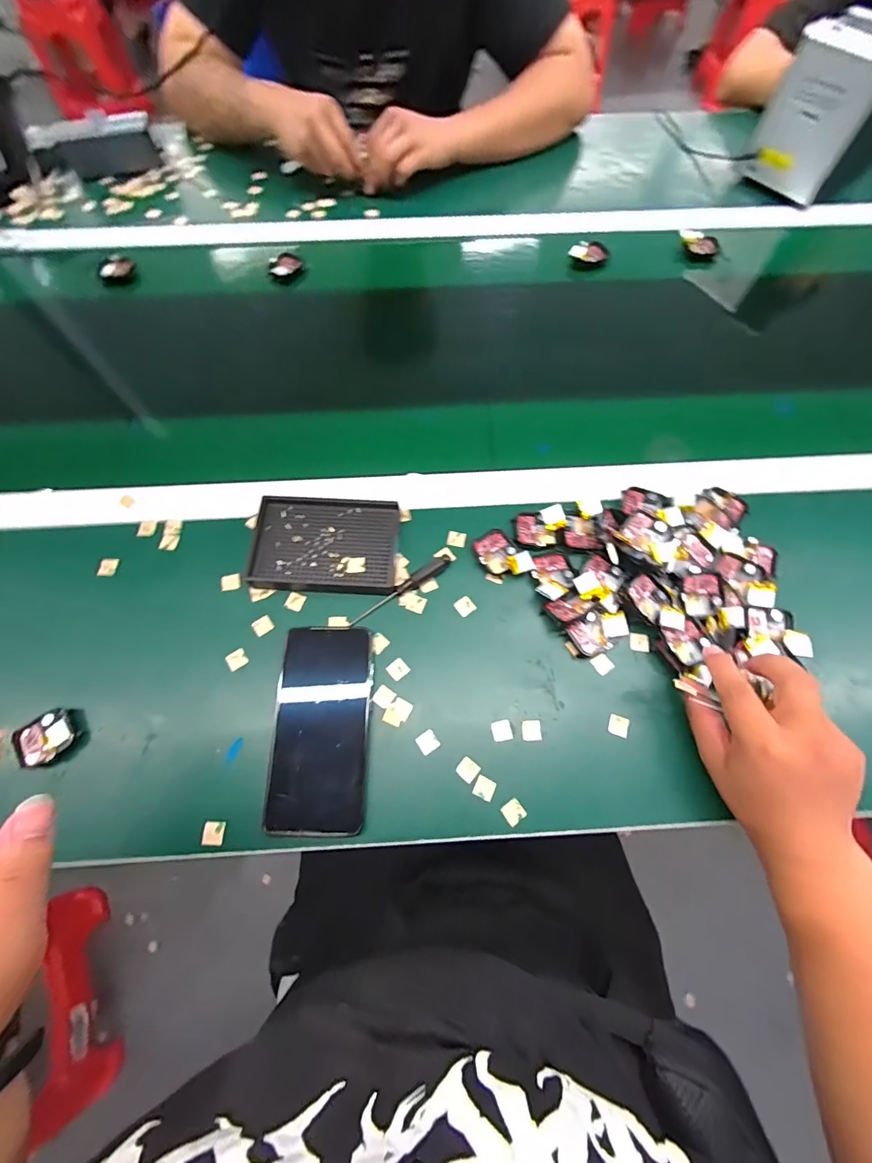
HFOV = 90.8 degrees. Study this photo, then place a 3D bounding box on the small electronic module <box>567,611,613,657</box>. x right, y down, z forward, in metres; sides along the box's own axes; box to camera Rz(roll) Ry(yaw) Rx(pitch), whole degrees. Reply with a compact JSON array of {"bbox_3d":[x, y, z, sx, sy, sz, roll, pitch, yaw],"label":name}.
[{"bbox_3d":[0.139,0.050,0.389,0.032,0.012,0.035,-28,70,-11],"label":"small electronic module"}]

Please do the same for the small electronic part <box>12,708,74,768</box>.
[{"bbox_3d":[-0.324,0.131,0.357,0.039,0.016,0.037,-25,70,-11],"label":"small electronic part"}]

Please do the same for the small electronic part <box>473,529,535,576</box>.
[{"bbox_3d":[0.063,-0.024,0.414,0.039,0.016,0.057,-38,73,-15],"label":"small electronic part"}]

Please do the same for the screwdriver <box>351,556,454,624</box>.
[{"bbox_3d":[-0.033,0.008,0.405,0.109,0.011,0.012,-33,71,-13],"label":"screwdriver"}]

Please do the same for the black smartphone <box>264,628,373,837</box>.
[{"bbox_3d":[-0.094,0.119,0.356,0.077,0.012,0.160,2,69,-3],"label":"black smartphone"}]

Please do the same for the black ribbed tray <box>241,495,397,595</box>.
[{"bbox_3d":[-0.105,-0.037,0.418,0.133,0.023,0.094,3,67,1],"label":"black ribbed tray"}]

